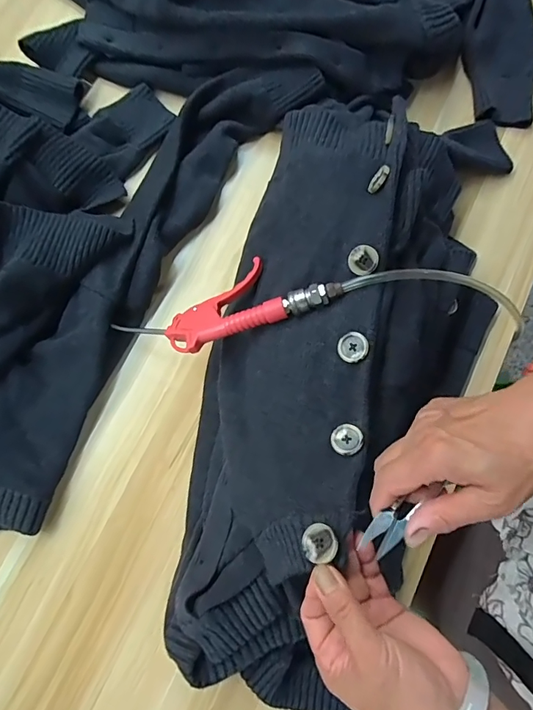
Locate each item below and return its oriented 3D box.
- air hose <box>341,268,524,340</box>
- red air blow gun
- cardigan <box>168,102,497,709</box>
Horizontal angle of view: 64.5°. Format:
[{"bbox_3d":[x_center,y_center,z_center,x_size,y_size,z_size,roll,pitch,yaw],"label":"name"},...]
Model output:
[{"bbox_3d":[0.198,-0.057,0.430,0.268,0.053,0.008,10,50,-29],"label":"air hose"},{"bbox_3d":[-0.050,-0.048,0.428,0.242,0.019,0.088,-19,50,11],"label":"red air blow gun"},{"bbox_3d":[0.078,0.006,0.412,0.270,0.164,0.643,19,81,3],"label":"cardigan"}]

